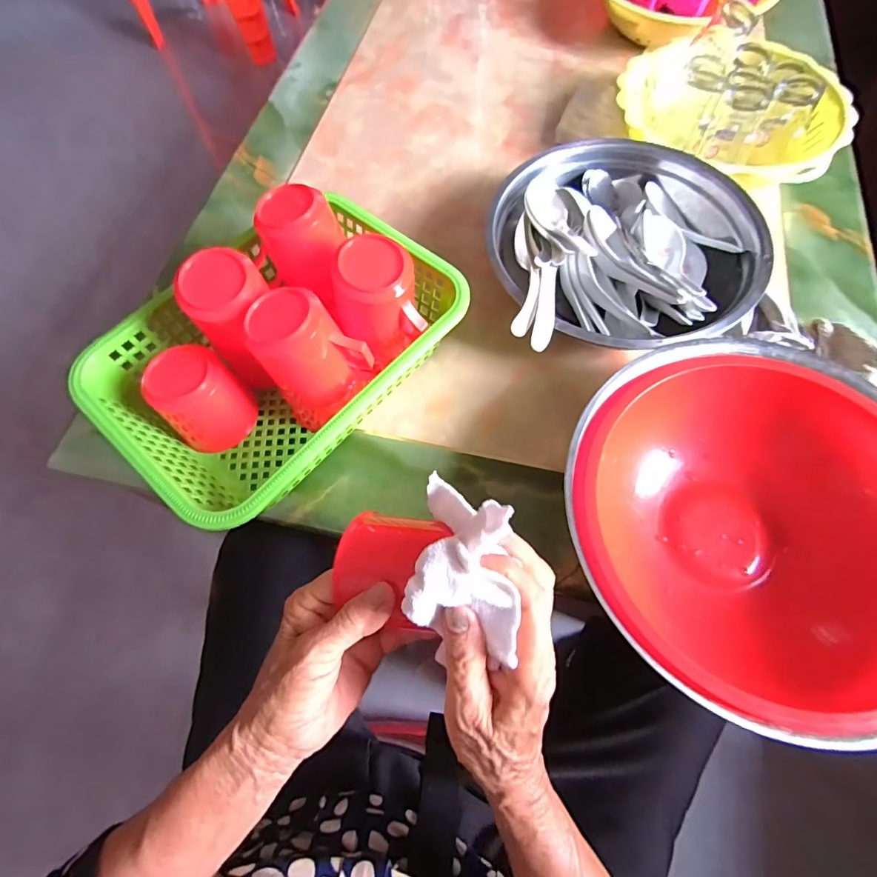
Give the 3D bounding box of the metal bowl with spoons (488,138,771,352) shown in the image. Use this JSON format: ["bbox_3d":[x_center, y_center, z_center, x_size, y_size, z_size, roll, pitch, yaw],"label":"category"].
[{"bbox_3d":[0.177,-0.190,0.466,0.254,0.076,0.266,-1,66,2],"label":"metal bowl with spoons"}]

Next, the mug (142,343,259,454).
[{"bbox_3d":[-0.207,-0.033,0.402,0.067,0.081,0.070,-1,66,2],"label":"mug"}]

